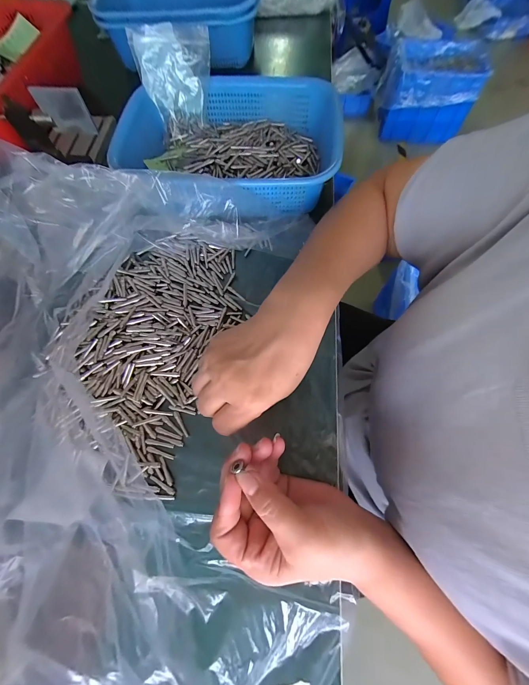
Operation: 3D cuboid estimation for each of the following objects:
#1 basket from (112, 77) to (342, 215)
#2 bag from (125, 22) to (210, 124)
[{"bbox_3d":[-0.053,-0.274,0.392,0.311,0.070,0.213,6,68,1],"label":"basket"},{"bbox_3d":[-0.124,-0.370,0.402,0.098,0.110,0.043,-5,68,-3],"label":"bag"}]

